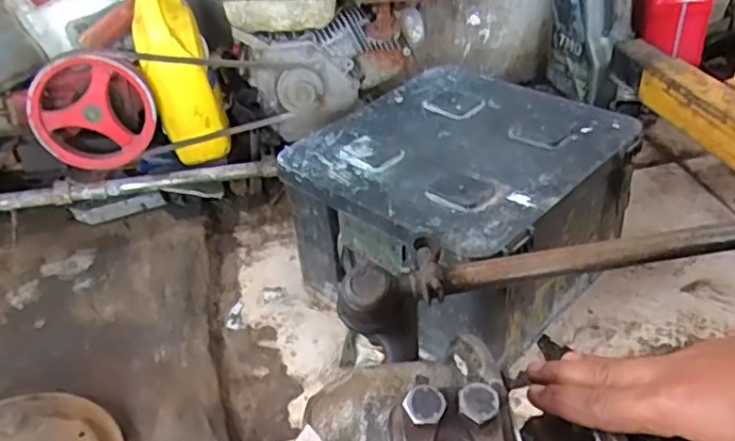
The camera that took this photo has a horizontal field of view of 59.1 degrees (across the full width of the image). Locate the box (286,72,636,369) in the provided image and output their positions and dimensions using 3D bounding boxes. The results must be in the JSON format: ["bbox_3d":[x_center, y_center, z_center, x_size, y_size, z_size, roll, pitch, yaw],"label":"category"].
[{"bbox_3d":[0.131,-0.028,0.942,0.366,0.206,0.368,26,48,37],"label":"box"}]

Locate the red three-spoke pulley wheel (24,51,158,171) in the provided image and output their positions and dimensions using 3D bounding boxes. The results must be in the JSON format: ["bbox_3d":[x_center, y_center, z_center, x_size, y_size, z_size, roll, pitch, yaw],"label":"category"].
[{"bbox_3d":[-0.434,-0.170,1.029,0.186,0.179,0.034,-16,37,-12],"label":"red three-spoke pulley wheel"}]

